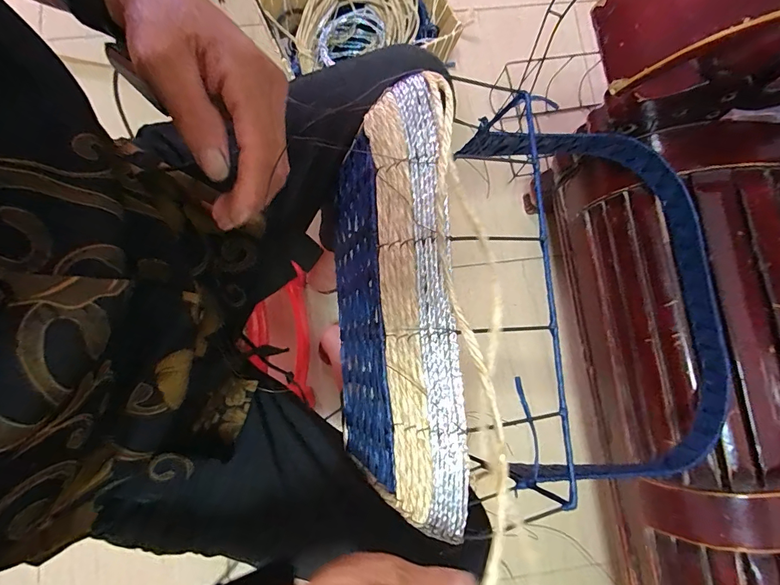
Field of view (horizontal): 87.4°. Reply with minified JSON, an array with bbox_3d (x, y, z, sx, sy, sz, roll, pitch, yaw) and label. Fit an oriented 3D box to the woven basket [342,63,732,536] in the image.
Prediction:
[{"bbox_3d":[0.182,0.002,0.408,0.470,0.259,0.336,-4,79,-2],"label":"woven basket"}]

